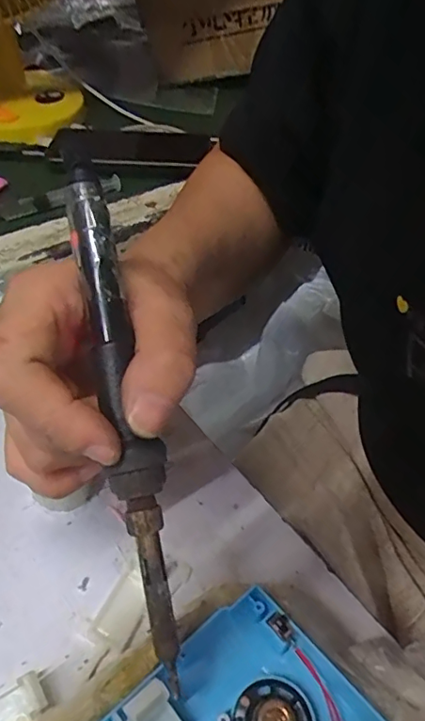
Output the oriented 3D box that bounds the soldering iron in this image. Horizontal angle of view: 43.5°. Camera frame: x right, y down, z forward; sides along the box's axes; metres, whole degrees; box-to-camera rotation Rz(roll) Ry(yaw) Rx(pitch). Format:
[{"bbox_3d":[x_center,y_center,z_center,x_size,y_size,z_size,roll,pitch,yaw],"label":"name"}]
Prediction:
[{"bbox_3d":[-0.029,0.017,0.183,0.016,0.015,0.176,-10,83,-15],"label":"soldering iron"}]

